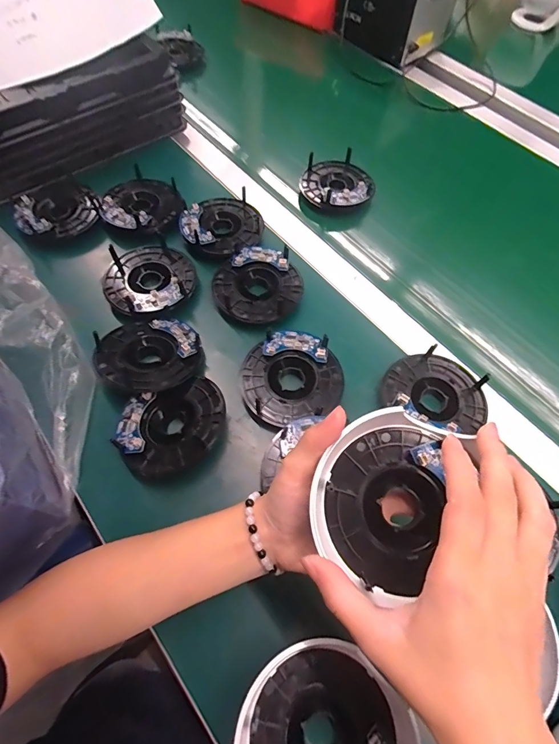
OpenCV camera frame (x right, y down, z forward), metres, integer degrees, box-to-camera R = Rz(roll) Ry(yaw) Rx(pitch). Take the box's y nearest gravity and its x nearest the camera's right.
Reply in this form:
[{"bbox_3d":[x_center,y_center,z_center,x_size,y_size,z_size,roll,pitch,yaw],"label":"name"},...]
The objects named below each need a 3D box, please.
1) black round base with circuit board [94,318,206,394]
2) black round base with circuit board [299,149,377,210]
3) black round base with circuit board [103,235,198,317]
[{"bbox_3d":[-0.130,-0.020,0.383,0.101,0.024,0.089,-9,63,-7],"label":"black round base with circuit board"},{"bbox_3d":[0.080,-0.269,0.537,0.097,0.027,0.105,1,63,-2],"label":"black round base with circuit board"},{"bbox_3d":[-0.147,-0.108,0.433,0.097,0.019,0.102,1,63,-2],"label":"black round base with circuit board"}]

